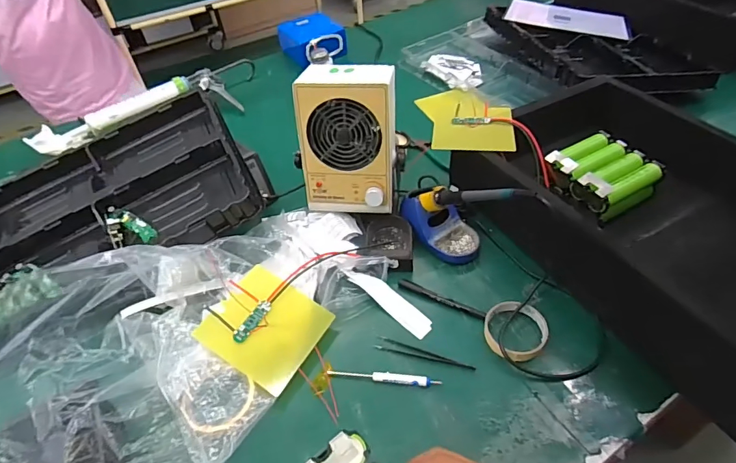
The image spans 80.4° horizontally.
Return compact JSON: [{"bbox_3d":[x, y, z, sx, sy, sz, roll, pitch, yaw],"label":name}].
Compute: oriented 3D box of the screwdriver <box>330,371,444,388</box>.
[{"bbox_3d":[0.021,0.190,0.569,0.146,0.013,0.014,5,48,9],"label":"screwdriver"}]

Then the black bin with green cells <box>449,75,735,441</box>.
[{"bbox_3d":[0.427,-0.022,0.655,0.354,0.159,0.524,-25,50,-18],"label":"black bin with green cells"}]

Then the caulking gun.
[{"bbox_3d":[-0.497,-0.288,1.025,0.535,0.057,0.152,-28,51,-20],"label":"caulking gun"}]

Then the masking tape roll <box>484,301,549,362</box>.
[{"bbox_3d":[0.203,0.137,0.597,0.084,0.020,0.086,4,47,8],"label":"masking tape roll"}]

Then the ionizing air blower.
[{"bbox_3d":[-0.031,-0.141,0.699,0.148,0.225,0.088,4,33,8],"label":"ionizing air blower"}]

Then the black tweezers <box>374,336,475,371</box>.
[{"bbox_3d":[0.075,0.164,0.588,0.134,0.009,0.019,11,49,15],"label":"black tweezers"}]

